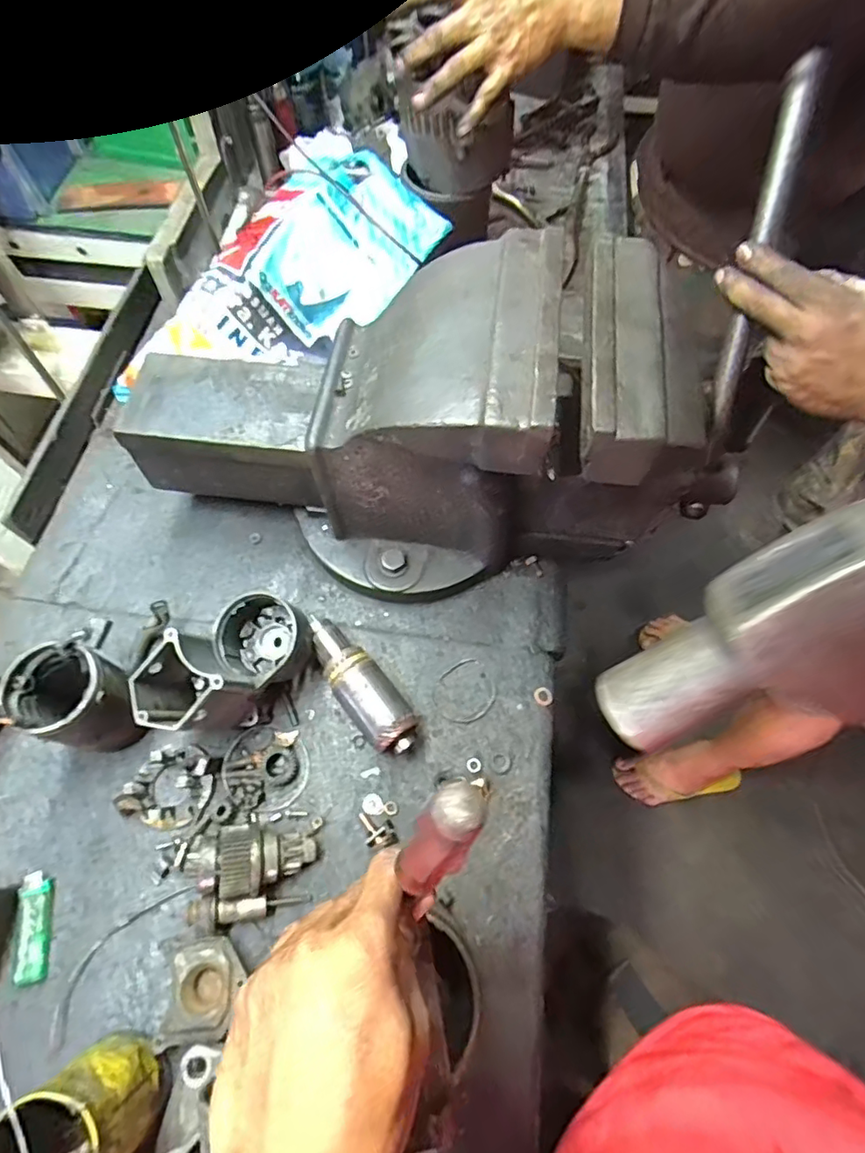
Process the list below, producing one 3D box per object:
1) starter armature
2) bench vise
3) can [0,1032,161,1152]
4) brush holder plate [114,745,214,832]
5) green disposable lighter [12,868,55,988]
[{"bbox_3d":[-0.070,0.100,0.524,0.052,0.049,0.157,-33,70,-15],"label":"starter armature"},{"bbox_3d":[-0.034,-0.134,0.511,0.491,0.275,0.217,12,66,5],"label":"bench vise"},{"bbox_3d":[-0.231,0.365,0.359,0.076,0.115,0.071,0,65,-1],"label":"can"},{"bbox_3d":[-0.236,0.187,0.487,0.072,0.037,0.069,0,65,-1],"label":"brush holder plate"},{"bbox_3d":[-0.330,0.291,0.453,0.021,0.014,0.081,-11,66,-6],"label":"green disposable lighter"}]

